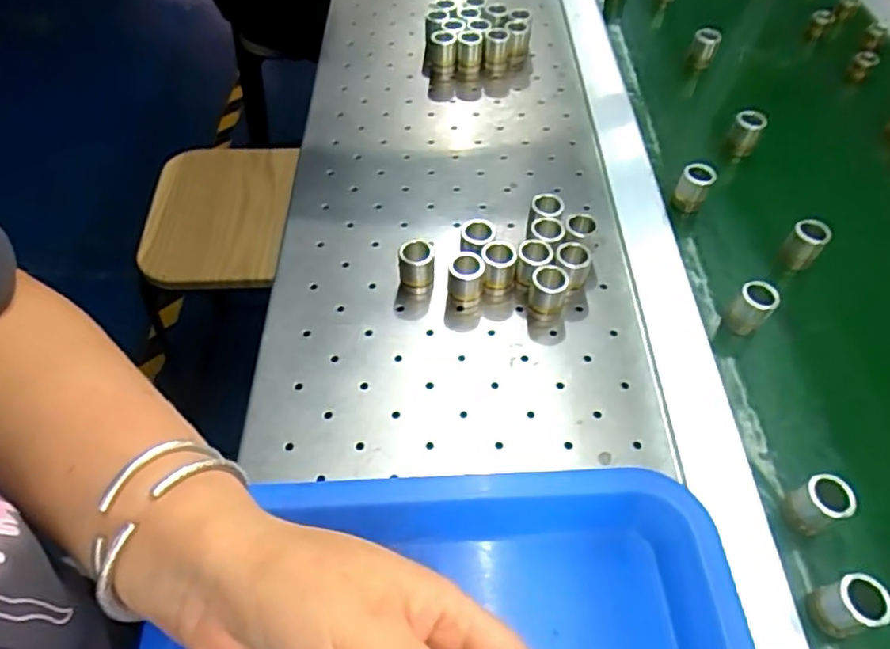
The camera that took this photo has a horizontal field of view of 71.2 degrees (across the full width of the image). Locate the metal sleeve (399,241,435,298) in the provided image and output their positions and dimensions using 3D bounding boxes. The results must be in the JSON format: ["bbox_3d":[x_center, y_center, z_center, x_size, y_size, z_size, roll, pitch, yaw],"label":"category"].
[{"bbox_3d":[-0.019,-0.038,0.411,0.022,0.032,0.021,1,54,-2],"label":"metal sleeve"}]

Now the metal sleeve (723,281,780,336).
[{"bbox_3d":[0.201,-0.010,0.408,0.021,0.033,0.022,1,54,-2],"label":"metal sleeve"}]

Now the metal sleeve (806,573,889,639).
[{"bbox_3d":[0.192,0.134,0.295,0.019,0.036,0.022,-15,56,-13],"label":"metal sleeve"}]

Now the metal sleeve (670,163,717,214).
[{"bbox_3d":[0.190,-0.104,0.474,0.022,0.035,0.022,31,58,18],"label":"metal sleeve"}]

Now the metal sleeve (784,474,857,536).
[{"bbox_3d":[0.194,0.095,0.324,0.023,0.034,0.021,1,54,-2],"label":"metal sleeve"}]

